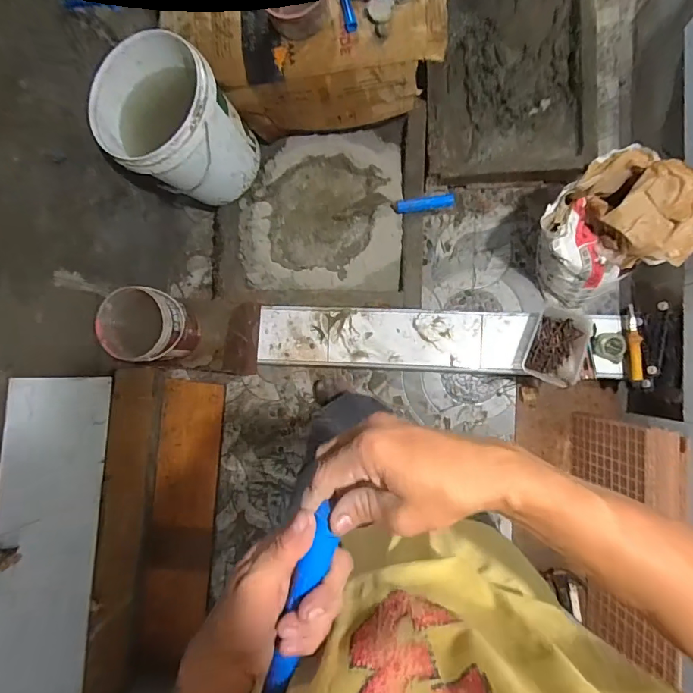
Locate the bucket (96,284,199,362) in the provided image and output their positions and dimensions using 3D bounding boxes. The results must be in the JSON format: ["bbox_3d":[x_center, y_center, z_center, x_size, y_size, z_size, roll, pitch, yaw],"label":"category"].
[{"bbox_3d":[-0.515,-0.049,1.153,0.191,0.168,0.190,-1,84,5],"label":"bucket"}]

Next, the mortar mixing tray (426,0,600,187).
[{"bbox_3d":[0.448,-0.788,1.232,0.429,0.114,0.646,0,84,5],"label":"mortar mixing tray"}]

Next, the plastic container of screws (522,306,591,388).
[{"bbox_3d":[0.521,-0.001,1.068,0.132,0.062,0.178,18,86,6],"label":"plastic container of screws"}]

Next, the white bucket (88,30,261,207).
[{"bbox_3d":[-0.449,-0.569,1.139,0.313,0.299,0.354,-45,82,-1],"label":"white bucket"}]

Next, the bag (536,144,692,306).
[{"bbox_3d":[0.583,-0.248,1.019,0.276,0.356,0.224,33,88,7],"label":"bag"}]

